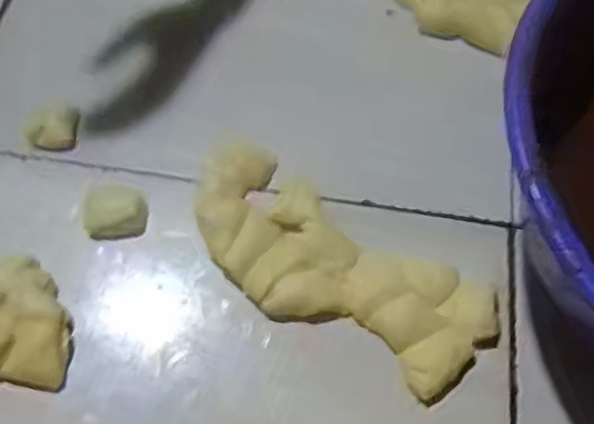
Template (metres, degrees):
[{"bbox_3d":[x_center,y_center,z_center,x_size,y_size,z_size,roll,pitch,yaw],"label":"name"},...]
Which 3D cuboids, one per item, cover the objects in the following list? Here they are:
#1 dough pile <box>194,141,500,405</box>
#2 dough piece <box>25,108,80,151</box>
[{"bbox_3d":[0.024,0.043,0.476,0.247,0.029,0.104,32,68,17],"label":"dough pile"},{"bbox_3d":[-0.214,-0.073,0.548,0.037,0.021,0.039,-1,63,2],"label":"dough piece"}]

